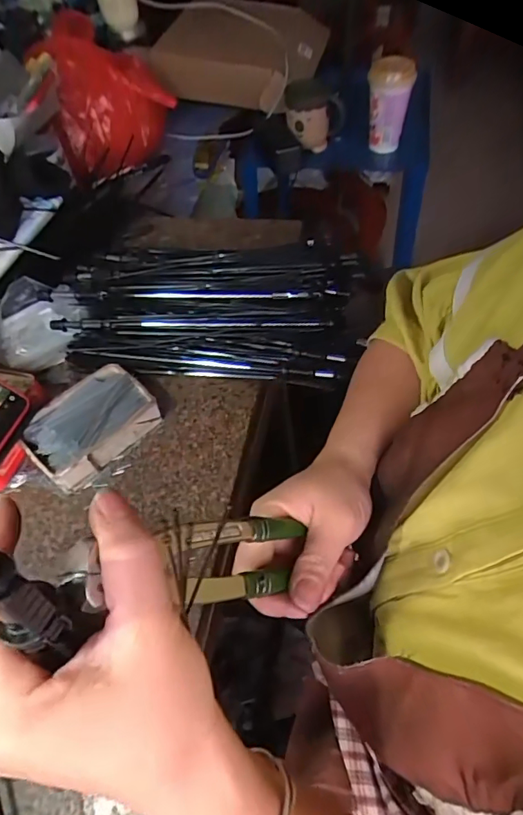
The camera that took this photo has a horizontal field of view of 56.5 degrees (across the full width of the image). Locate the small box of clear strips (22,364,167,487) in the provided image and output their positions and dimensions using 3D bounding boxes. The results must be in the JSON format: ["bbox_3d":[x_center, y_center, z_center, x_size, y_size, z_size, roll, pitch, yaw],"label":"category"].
[{"bbox_3d":[-0.179,0.017,0.510,0.087,0.033,0.124,36,65,26],"label":"small box of clear strips"}]

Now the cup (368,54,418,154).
[{"bbox_3d":[0.230,-0.543,0.879,0.079,0.136,0.073,8,56,11],"label":"cup"}]

